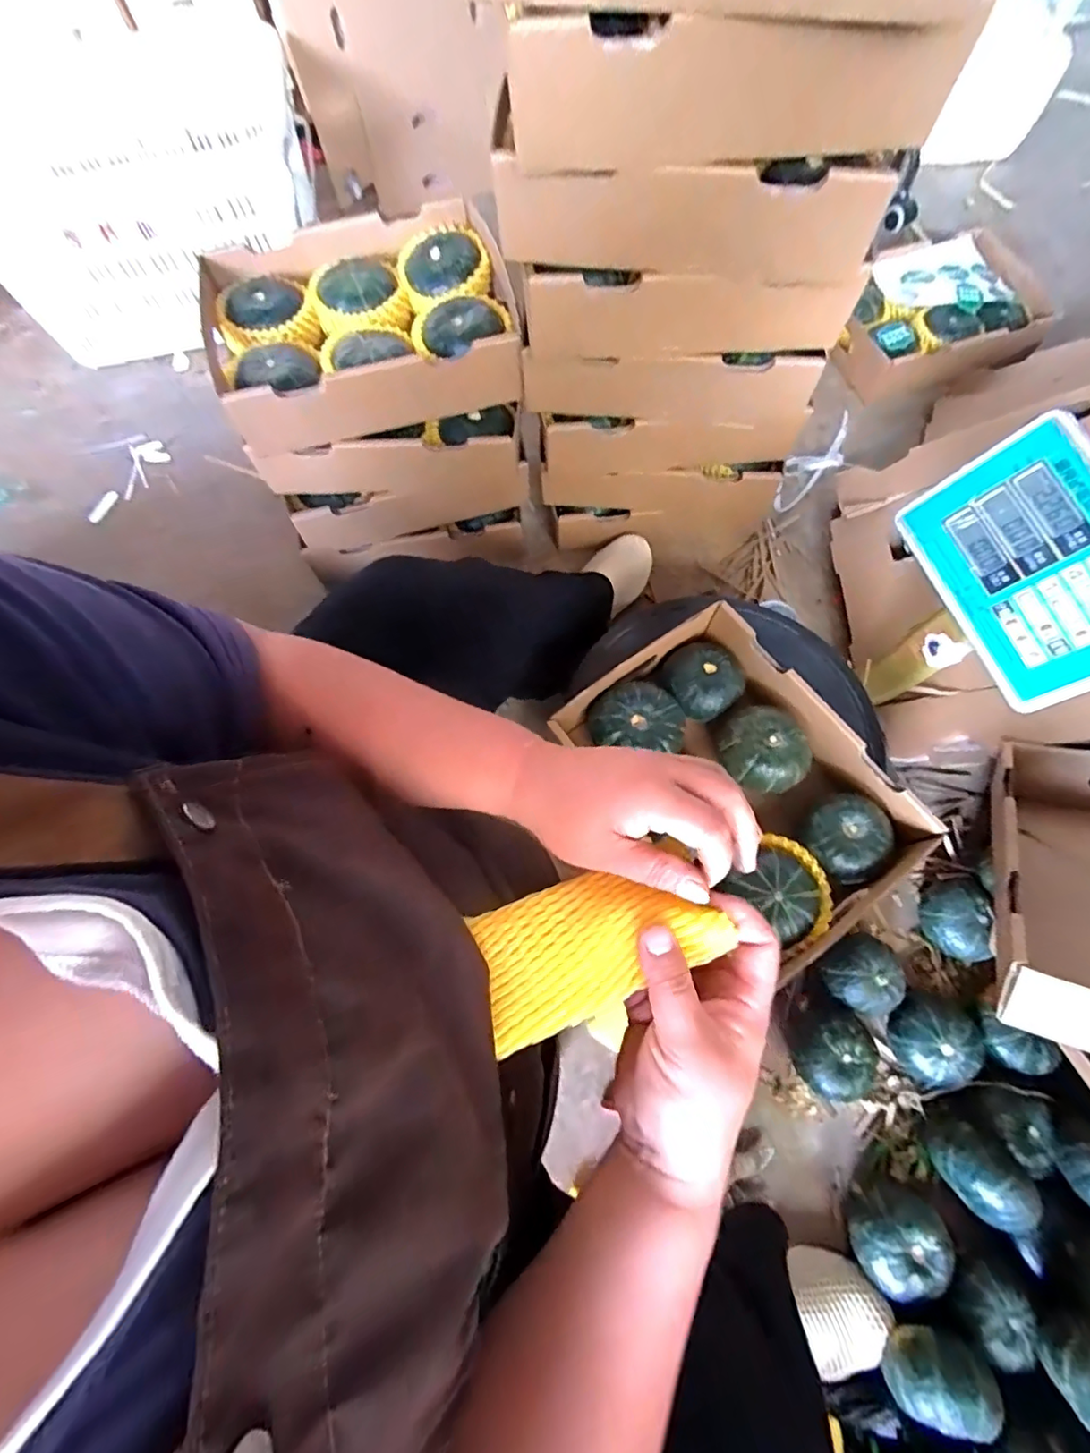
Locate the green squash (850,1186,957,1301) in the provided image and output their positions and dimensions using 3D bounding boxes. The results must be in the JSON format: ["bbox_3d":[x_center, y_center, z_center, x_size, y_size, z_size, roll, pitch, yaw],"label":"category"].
[{"bbox_3d":[0.376,0.546,0.596,0.094,0.071,0.079,-19,71,-5],"label":"green squash"}]

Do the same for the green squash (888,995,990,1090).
[{"bbox_3d":[0.460,0.370,0.659,0.092,0.061,0.089,-18,71,-5],"label":"green squash"}]

